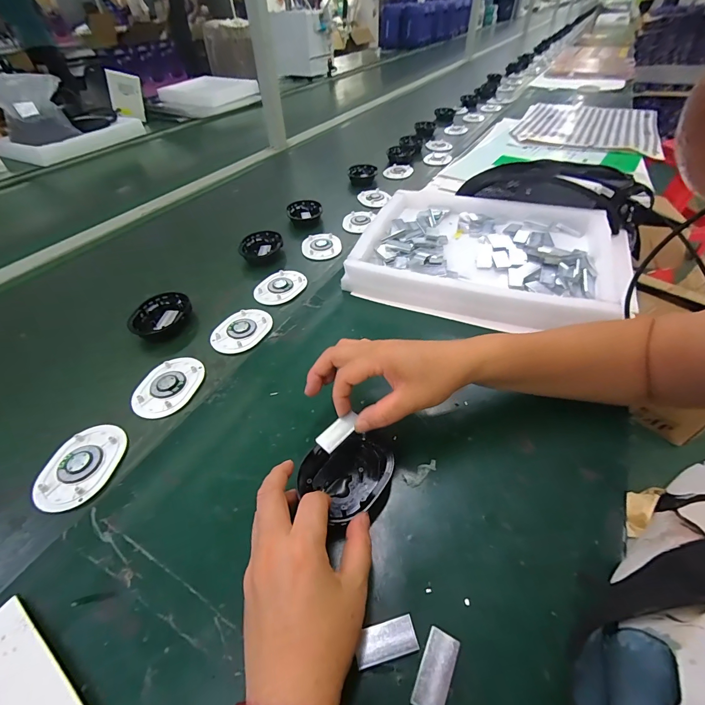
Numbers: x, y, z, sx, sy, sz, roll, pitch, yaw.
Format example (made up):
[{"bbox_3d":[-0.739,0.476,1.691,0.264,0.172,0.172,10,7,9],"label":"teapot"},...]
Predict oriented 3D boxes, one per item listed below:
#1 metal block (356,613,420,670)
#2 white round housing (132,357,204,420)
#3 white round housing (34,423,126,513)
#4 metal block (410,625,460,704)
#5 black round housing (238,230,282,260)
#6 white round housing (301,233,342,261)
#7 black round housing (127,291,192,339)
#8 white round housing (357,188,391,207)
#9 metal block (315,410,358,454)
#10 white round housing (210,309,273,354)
[{"bbox_3d":[0.023,0.194,0.233,0.041,0.004,0.020,-6,45,-13],"label":"metal block"},{"bbox_3d":[-0.219,0.040,0.416,0.067,0.013,0.087,10,43,3],"label":"white round housing"},{"bbox_3d":[-0.267,0.112,0.344,0.066,0.009,0.086,8,43,2],"label":"white round housing"},{"bbox_3d":[0.054,0.205,0.223,0.019,0.006,0.042,23,46,17],"label":"metal block"},{"bbox_3d":[-0.165,-0.190,0.624,0.074,0.025,0.082,-5,45,-12],"label":"black round housing"},{"bbox_3d":[-0.057,-0.194,0.634,0.070,0.018,0.078,2,44,-5],"label":"white round housing"},{"bbox_3d":[-0.272,-0.052,0.493,0.078,0.027,0.085,-12,47,-19],"label":"black round housing"},{"bbox_3d":[0.048,-0.350,0.780,0.070,0.021,0.080,6,43,-1],"label":"white round housing"},{"bbox_3d":[-0.012,0.068,0.305,0.041,0.004,0.023,-39,41,-22],"label":"metal block"},{"bbox_3d":[-0.154,-0.032,0.488,0.087,0.013,0.087,26,47,19],"label":"white round housing"}]

